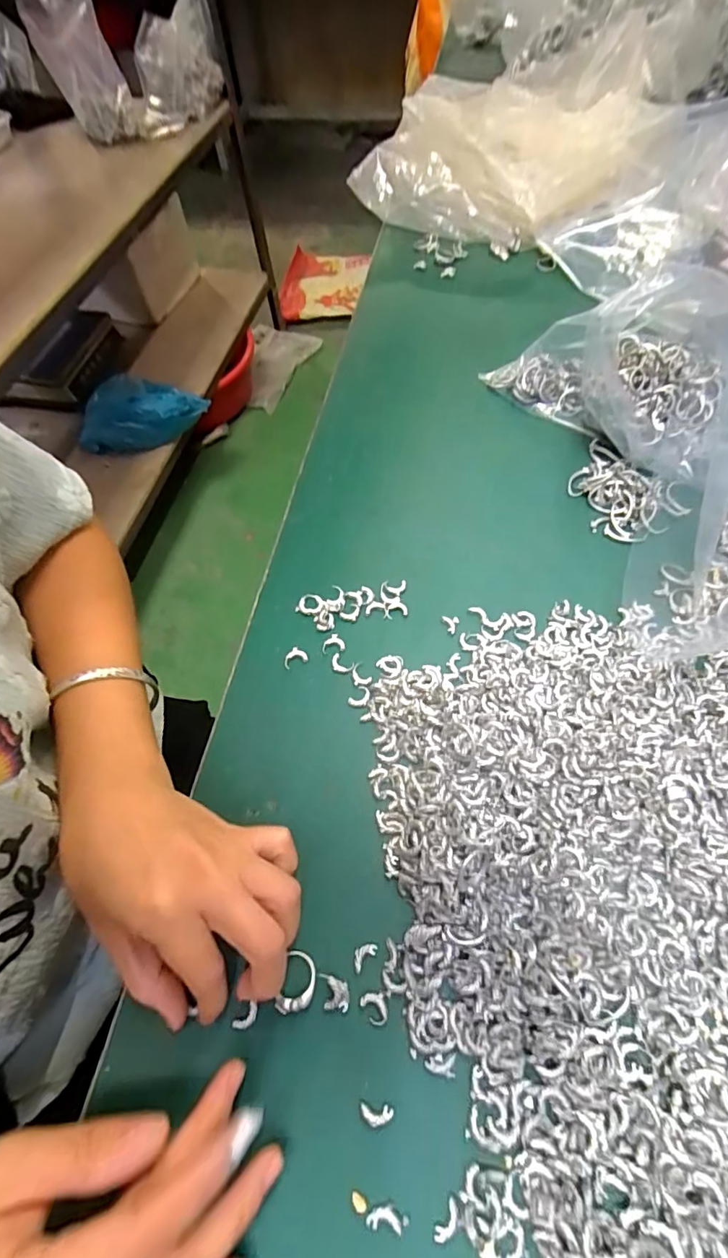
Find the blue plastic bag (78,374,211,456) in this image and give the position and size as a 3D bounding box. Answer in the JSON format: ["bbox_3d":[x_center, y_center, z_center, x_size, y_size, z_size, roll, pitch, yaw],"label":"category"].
[{"bbox_3d":[-0.509,-0.499,1.166,0.277,0.117,0.160,-31,63,-13],"label":"blue plastic bag"}]

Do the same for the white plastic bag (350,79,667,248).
[{"bbox_3d":[0.200,-0.588,0.616,0.293,0.076,0.362,23,64,16],"label":"white plastic bag"}]

